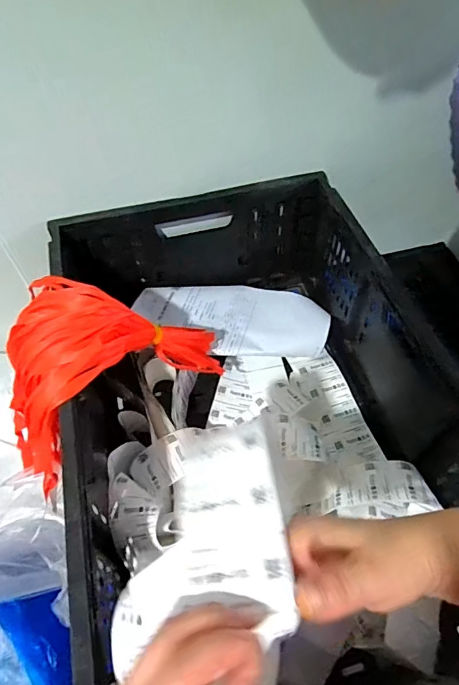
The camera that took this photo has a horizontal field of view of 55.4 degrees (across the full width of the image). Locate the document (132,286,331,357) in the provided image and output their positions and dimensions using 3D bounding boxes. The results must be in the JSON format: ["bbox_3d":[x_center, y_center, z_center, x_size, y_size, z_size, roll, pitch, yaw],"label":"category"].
[{"bbox_3d":[0.005,-0.042,0.689,0.300,0.071,0.137,-4,59,-2],"label":"document"}]

